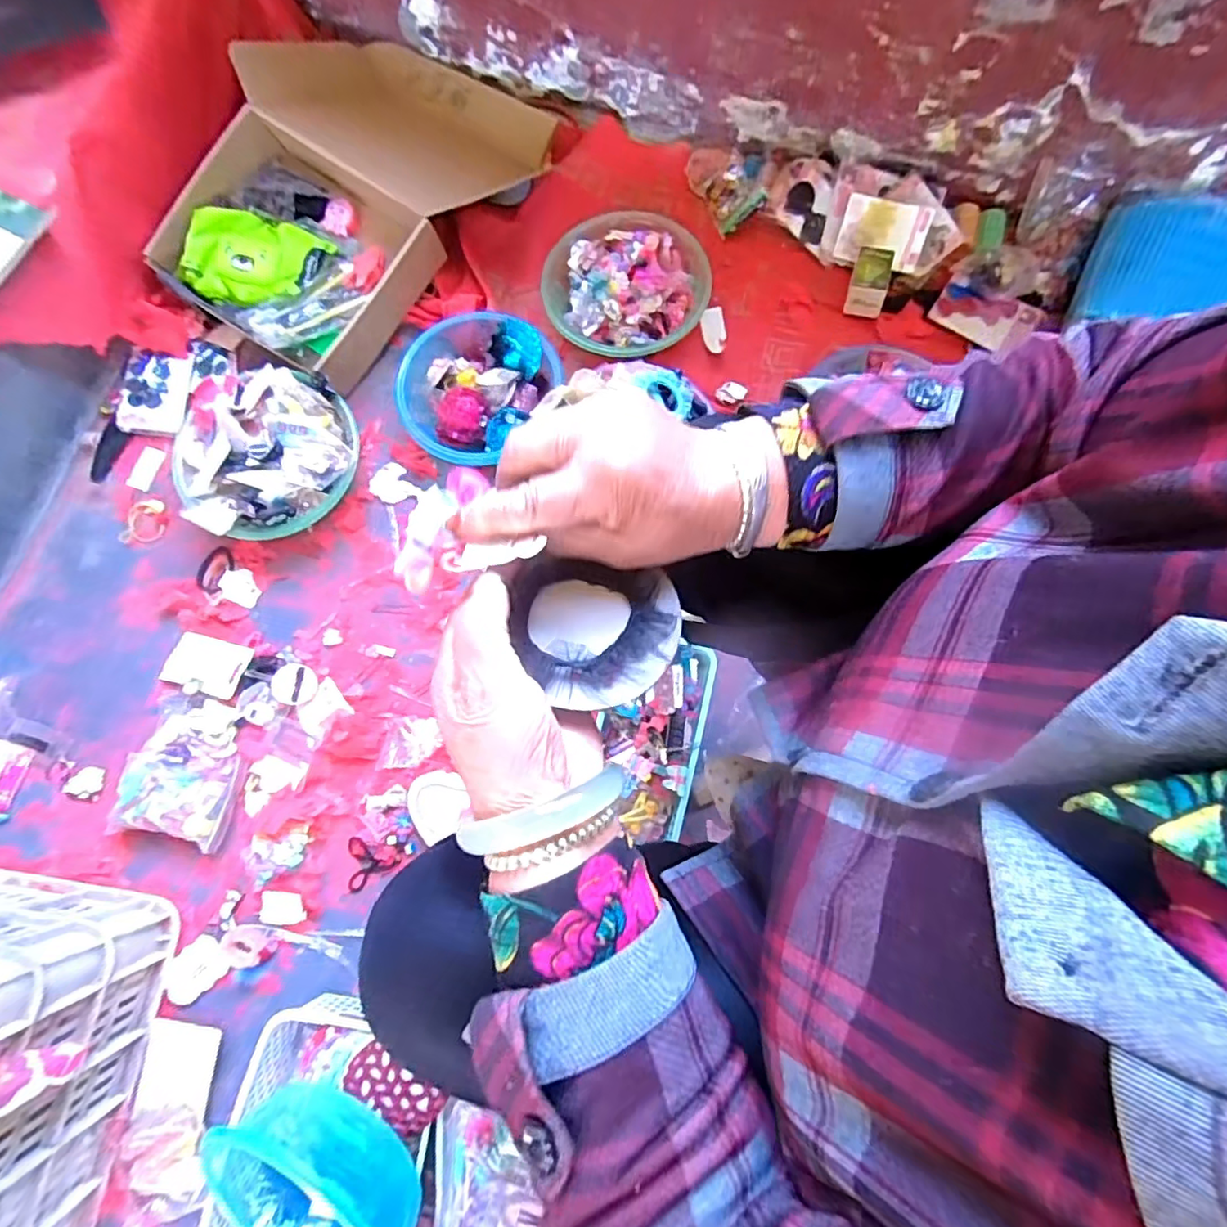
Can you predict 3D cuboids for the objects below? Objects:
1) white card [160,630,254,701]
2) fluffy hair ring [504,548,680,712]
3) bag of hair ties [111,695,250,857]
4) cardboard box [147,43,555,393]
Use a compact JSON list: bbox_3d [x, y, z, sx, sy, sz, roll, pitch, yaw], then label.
[{"bbox_3d":[-0.530,0.066,0.768,0.112,0.007,0.070,13,74,12],"label":"white card"},{"bbox_3d":[-0.012,0.008,0.282,0.084,0.018,0.070,12,79,2],"label":"fluffy hair ring"},{"bbox_3d":[-0.525,0.195,0.730,0.119,0.051,0.168,15,79,3],"label":"bag of hair ties"},{"bbox_3d":[-0.383,-0.659,0.913,0.366,0.138,0.599,33,80,6],"label":"cardboard box"}]

